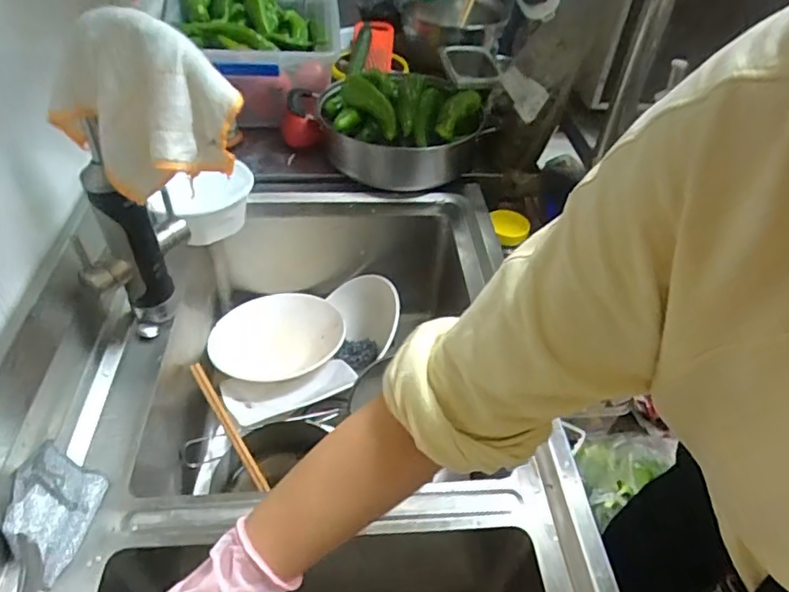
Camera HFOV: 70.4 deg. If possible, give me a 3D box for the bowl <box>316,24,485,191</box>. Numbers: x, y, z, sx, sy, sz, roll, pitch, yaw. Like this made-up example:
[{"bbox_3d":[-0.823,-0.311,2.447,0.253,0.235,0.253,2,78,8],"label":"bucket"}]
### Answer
[{"bbox_3d":[0.013,-0.312,0.994,0.292,0.128,0.261,2,44,-3],"label":"bowl"}]

